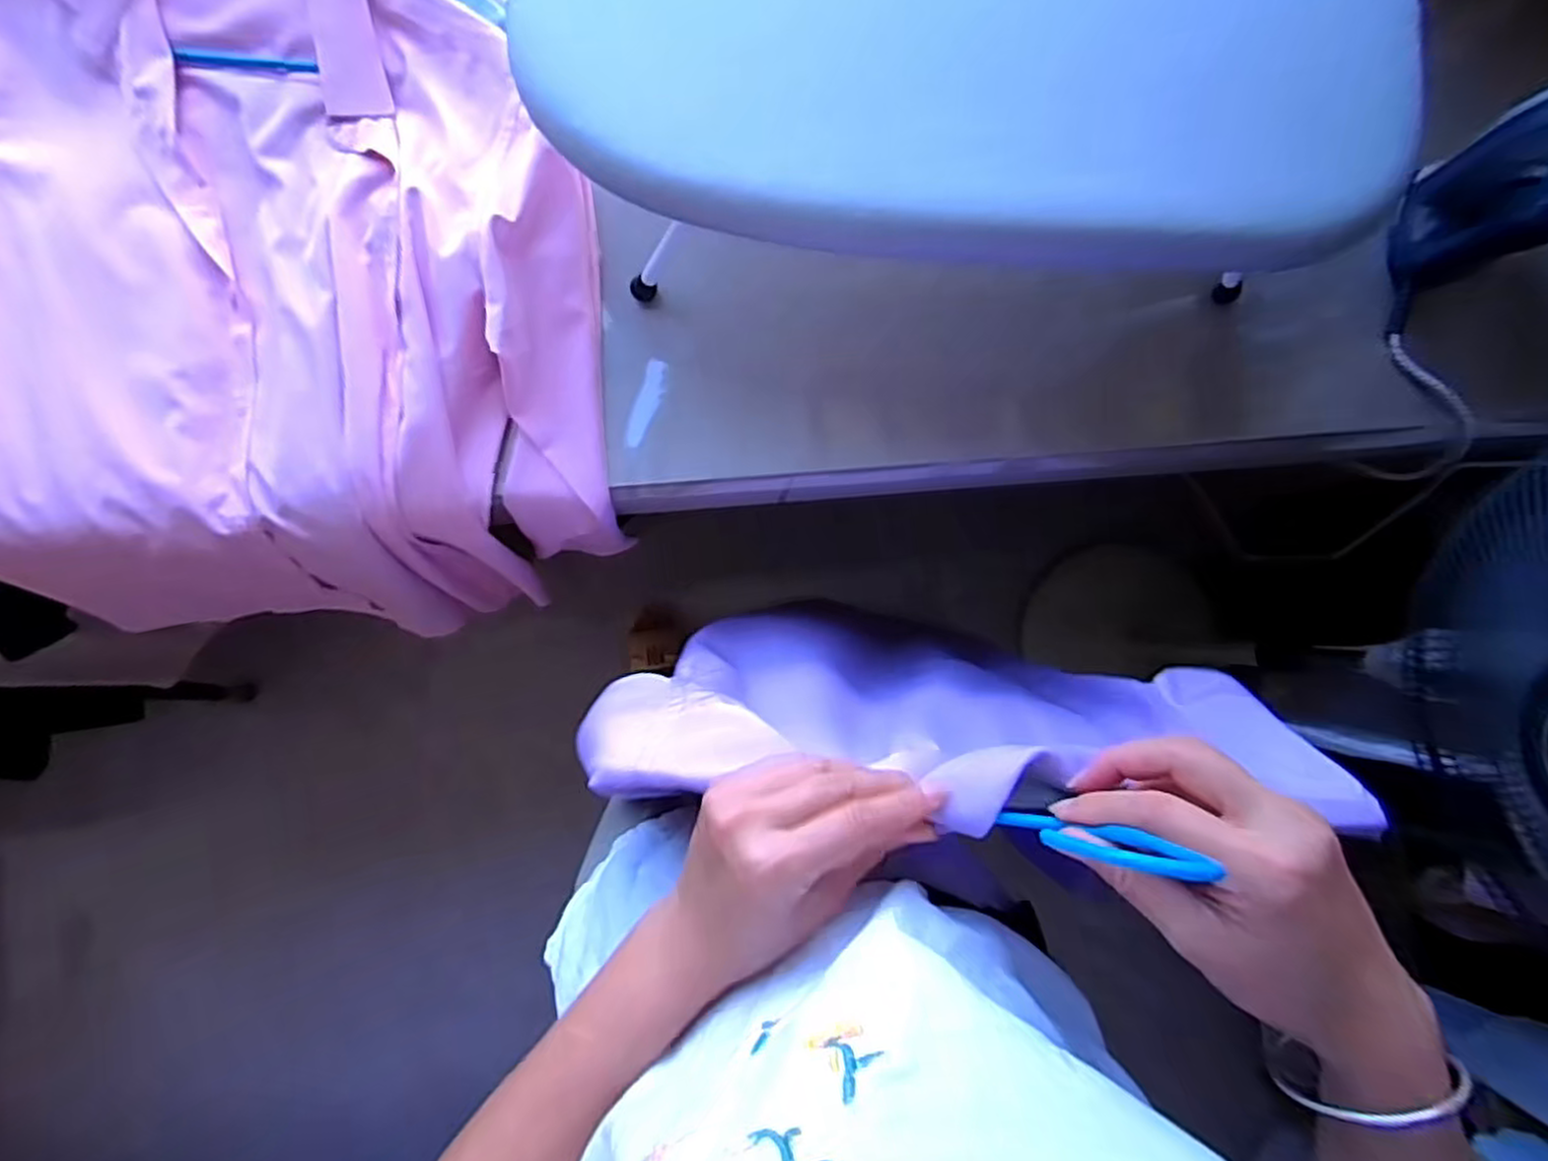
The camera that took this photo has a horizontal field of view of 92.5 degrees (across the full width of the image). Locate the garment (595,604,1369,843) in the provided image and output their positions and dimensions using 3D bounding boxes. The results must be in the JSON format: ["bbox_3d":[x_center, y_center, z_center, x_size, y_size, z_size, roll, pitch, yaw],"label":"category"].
[{"bbox_3d":[0.113,0.083,0.615,0.457,0.458,0.097,5,87,-3],"label":"garment"}]

